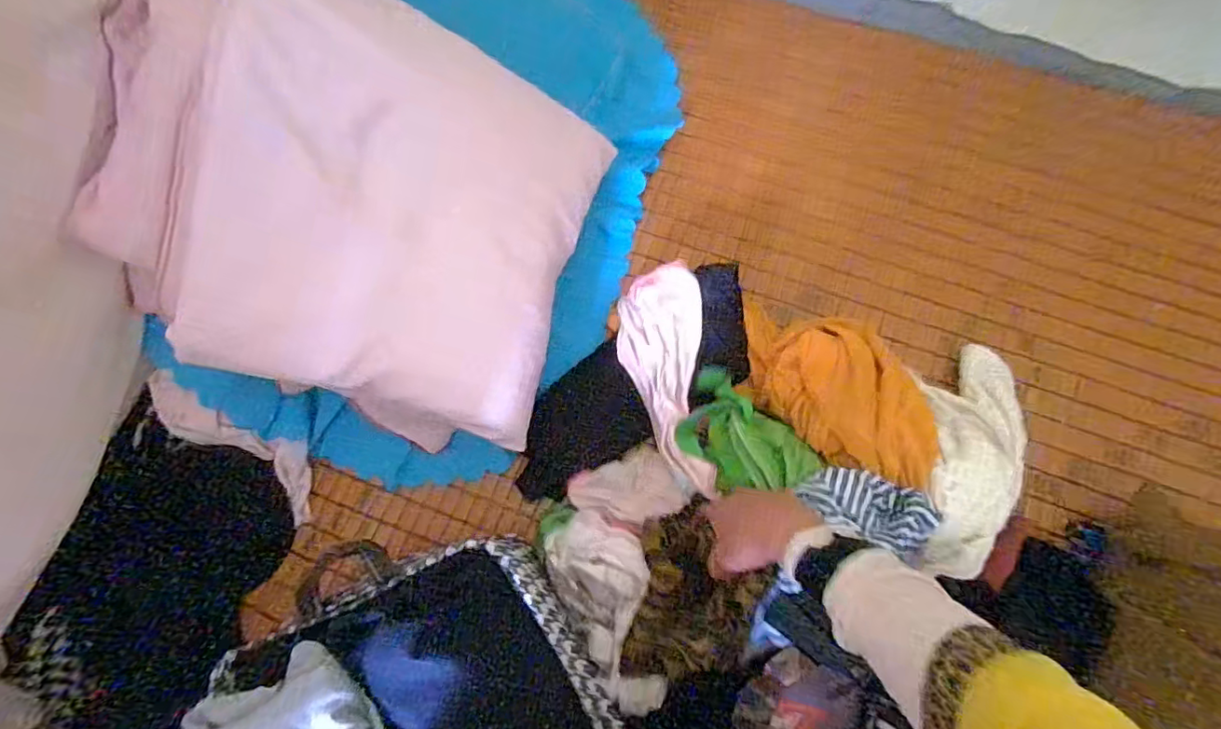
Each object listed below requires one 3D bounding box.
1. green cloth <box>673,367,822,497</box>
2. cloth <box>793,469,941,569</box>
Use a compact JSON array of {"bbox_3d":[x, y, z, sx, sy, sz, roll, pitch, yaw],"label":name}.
[{"bbox_3d":[0.139,0.077,0.623,0.103,0.049,0.156,-38,77,-8],"label":"green cloth"},{"bbox_3d":[0.258,0.139,0.553,0.132,0.044,0.066,23,77,8],"label":"cloth"}]

